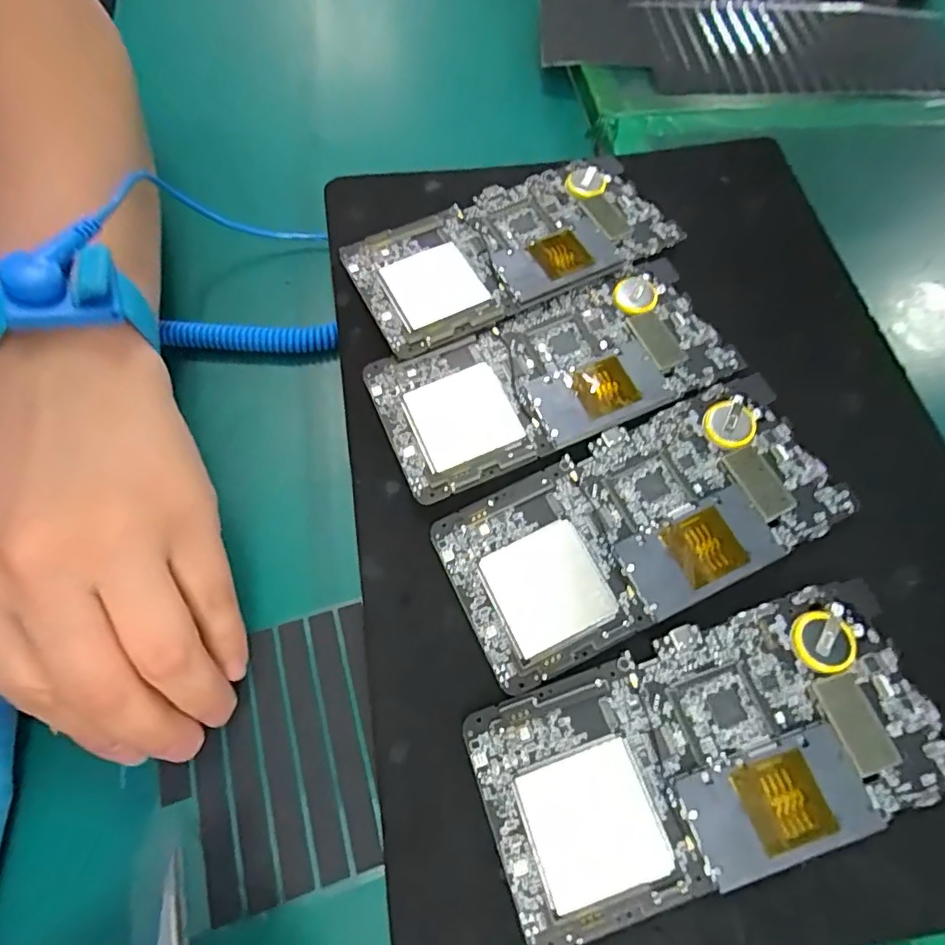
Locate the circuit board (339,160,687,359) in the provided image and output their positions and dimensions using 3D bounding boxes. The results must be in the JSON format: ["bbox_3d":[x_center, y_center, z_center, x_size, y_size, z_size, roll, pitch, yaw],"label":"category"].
[{"bbox_3d":[0.017,-0.109,0.259,0.147,0.009,0.071,-26,71,-10],"label":"circuit board"}]

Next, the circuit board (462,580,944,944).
[{"bbox_3d":[0.078,0.095,0.181,0.149,0.005,0.071,-20,67,-1],"label":"circuit board"}]

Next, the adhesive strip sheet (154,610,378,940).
[{"bbox_3d":[-0.072,0.106,0.199,0.075,0.006,0.091,-13,69,-10],"label":"adhesive strip sheet"}]

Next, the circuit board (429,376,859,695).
[{"bbox_3d":[0.064,0.021,0.211,0.151,0.005,0.072,-25,70,-3],"label":"circuit board"}]

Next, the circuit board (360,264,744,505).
[{"bbox_3d":[0.034,-0.043,0.235,0.151,0.005,0.067,-22,69,-5],"label":"circuit board"}]

